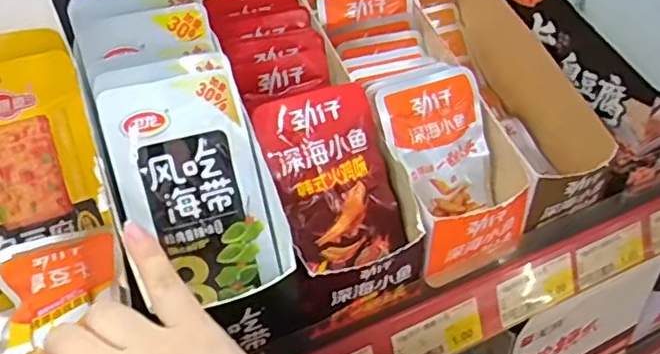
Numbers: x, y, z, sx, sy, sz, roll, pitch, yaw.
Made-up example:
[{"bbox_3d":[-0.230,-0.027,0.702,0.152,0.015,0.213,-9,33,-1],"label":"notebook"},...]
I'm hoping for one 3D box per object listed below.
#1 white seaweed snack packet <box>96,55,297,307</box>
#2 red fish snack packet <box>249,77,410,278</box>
[{"bbox_3d":[-0.068,0.006,0.311,0.069,0.119,0.009,-20,9,-16],"label":"white seaweed snack packet"},{"bbox_3d":[0.003,0.002,0.328,0.065,0.099,0.009,-20,11,-21],"label":"red fish snack packet"}]

